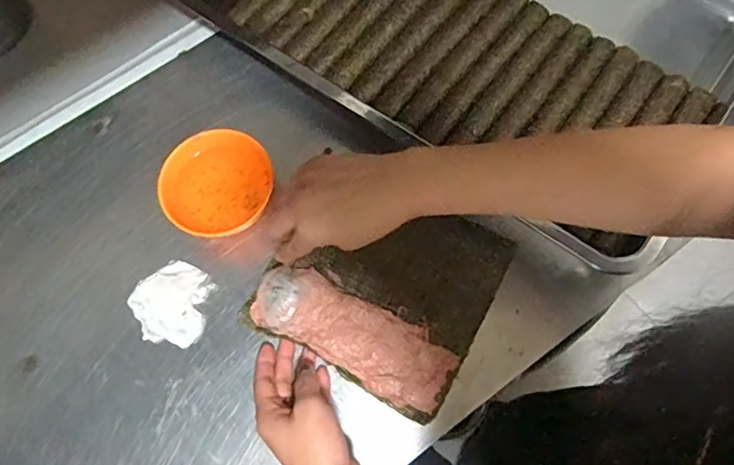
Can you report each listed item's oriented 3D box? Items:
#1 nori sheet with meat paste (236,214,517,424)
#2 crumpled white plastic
[{"bbox_3d":[0.012,0.046,0.516,0.193,0.028,0.178,27,73,11],"label":"nori sheet with meat paste"},{"bbox_3d":[-0.186,0.065,0.531,0.073,0.006,0.075,10,71,6],"label":"crumpled white plastic"}]

